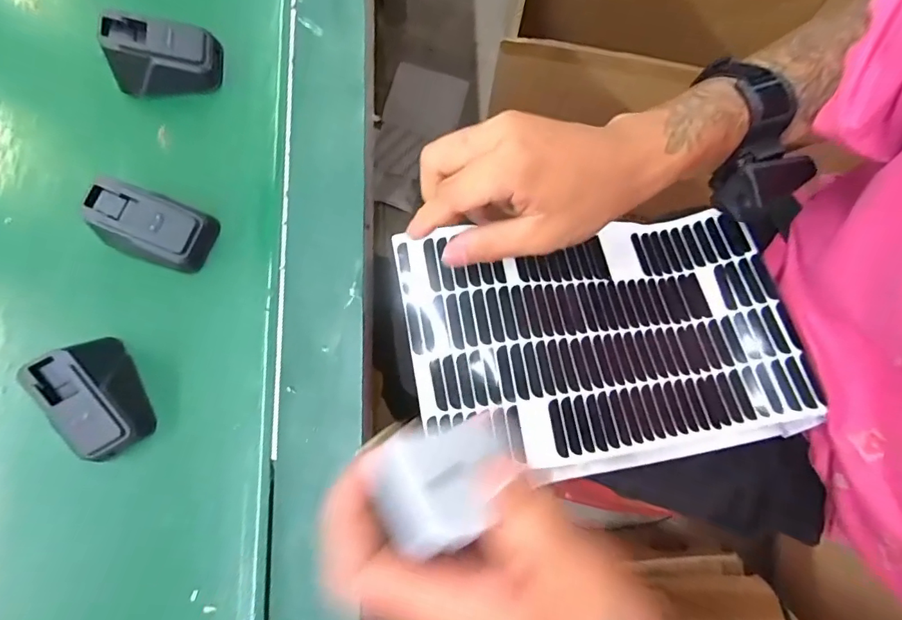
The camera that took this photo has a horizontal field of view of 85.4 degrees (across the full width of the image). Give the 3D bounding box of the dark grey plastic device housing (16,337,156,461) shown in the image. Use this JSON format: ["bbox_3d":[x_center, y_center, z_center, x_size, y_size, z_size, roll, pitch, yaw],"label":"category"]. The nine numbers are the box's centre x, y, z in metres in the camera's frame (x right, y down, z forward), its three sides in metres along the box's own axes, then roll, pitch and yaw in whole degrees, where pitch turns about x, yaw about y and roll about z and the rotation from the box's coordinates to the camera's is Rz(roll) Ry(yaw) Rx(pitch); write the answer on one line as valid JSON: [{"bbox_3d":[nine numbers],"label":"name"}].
[{"bbox_3d":[-0.208,0.050,0.283,0.036,0.039,0.069,-26,80,-5],"label":"dark grey plastic device housing"}]

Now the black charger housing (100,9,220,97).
[{"bbox_3d":[-0.194,-0.172,0.328,0.067,0.038,0.036,-5,79,-2],"label":"black charger housing"}]

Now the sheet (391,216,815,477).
[{"bbox_3d":[0.107,0.019,0.348,0.262,0.051,0.167,-9,79,-2],"label":"sheet"}]

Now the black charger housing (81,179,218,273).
[{"bbox_3d":[-0.186,-0.052,0.304,0.057,0.038,0.042,18,79,3],"label":"black charger housing"}]

